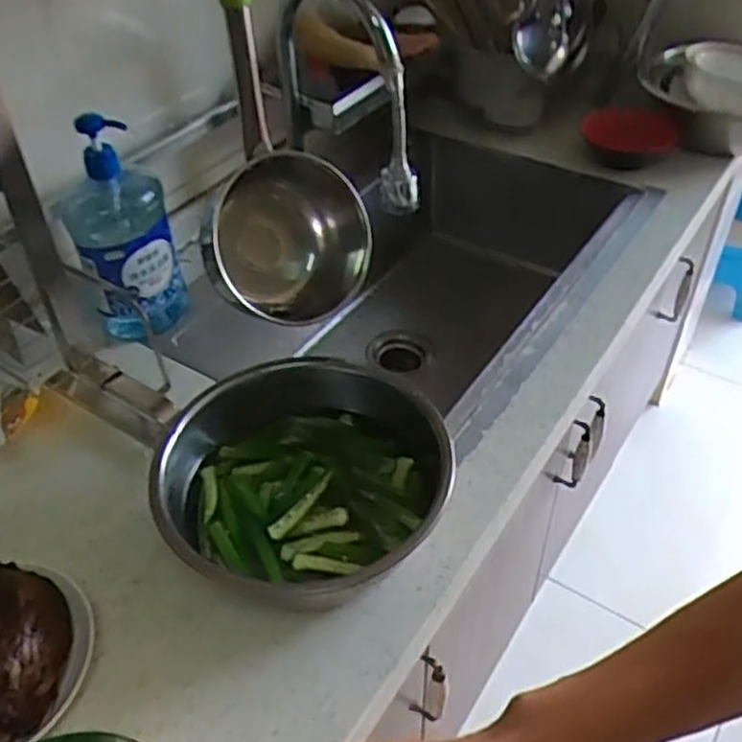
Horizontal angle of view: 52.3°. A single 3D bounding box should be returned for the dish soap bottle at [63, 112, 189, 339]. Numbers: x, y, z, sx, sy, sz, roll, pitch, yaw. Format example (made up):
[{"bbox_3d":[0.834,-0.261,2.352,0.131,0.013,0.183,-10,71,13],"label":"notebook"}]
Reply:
[{"bbox_3d":[-0.284,-0.155,0.864,0.111,0.254,0.084,-15,45,-13],"label":"dish soap bottle"}]

